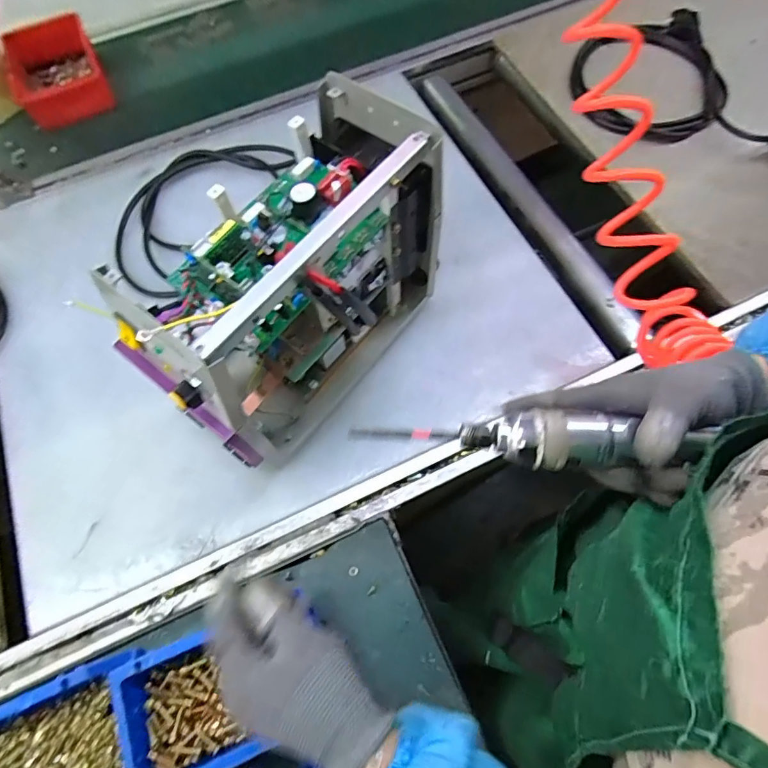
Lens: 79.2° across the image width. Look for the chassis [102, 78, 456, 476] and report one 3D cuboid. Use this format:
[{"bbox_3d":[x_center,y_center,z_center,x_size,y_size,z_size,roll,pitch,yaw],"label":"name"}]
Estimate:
[{"bbox_3d":[-0.080,-0.087,0.475,0.140,0.241,0.306,31,70,15],"label":"chassis"}]

